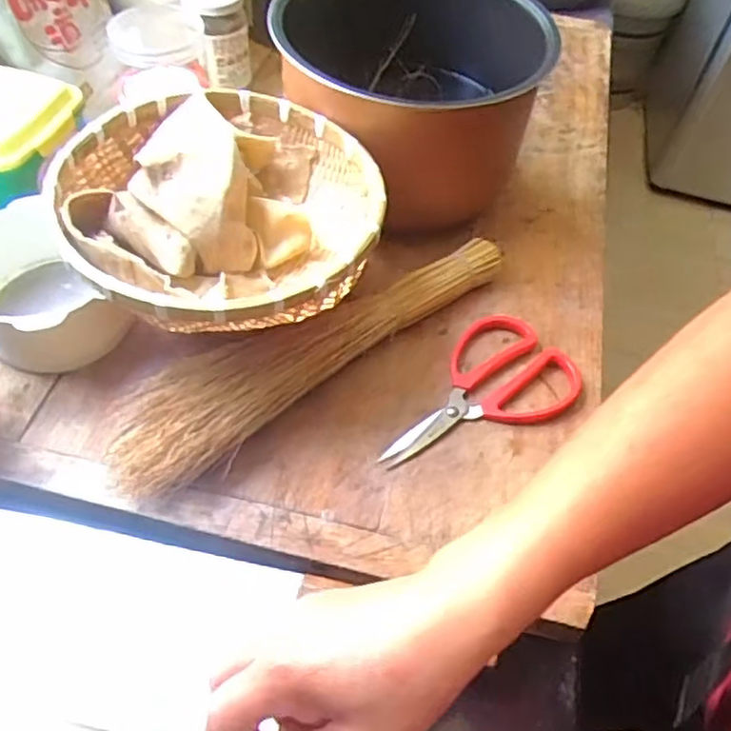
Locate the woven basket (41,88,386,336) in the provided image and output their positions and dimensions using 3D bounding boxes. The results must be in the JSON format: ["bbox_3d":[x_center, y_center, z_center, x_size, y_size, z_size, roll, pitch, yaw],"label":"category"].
[{"bbox_3d":[-0.094,-0.104,0.487,0.215,0.072,0.212,-19,58,-17],"label":"woven basket"}]

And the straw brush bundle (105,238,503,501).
[{"bbox_3d":[-0.036,-0.021,0.511,0.340,0.040,0.079,-35,64,-26],"label":"straw brush bundle"}]

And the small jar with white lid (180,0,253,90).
[{"bbox_3d":[-0.148,-0.332,0.690,0.060,0.079,0.063,-9,55,-11],"label":"small jar with white lid"}]

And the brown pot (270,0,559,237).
[{"bbox_3d":[0.036,-0.231,0.612,0.218,0.153,0.223,10,54,2],"label":"brown pot"}]

